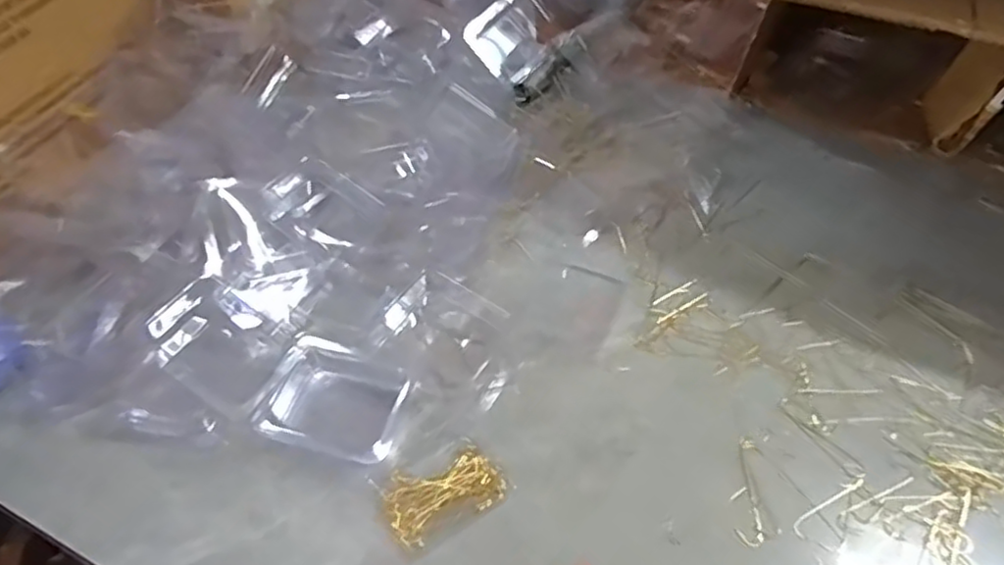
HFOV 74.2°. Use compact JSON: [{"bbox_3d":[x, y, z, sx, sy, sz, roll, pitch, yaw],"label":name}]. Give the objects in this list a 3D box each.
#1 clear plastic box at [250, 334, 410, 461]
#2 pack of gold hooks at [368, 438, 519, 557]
[{"bbox_3d":[-0.108,0.073,0.436,0.088,0.015,0.073,11,52,8],"label":"clear plastic box"},{"bbox_3d":[-0.035,0.125,0.396,0.074,0.007,0.048,-26,56,-20],"label":"pack of gold hooks"}]

